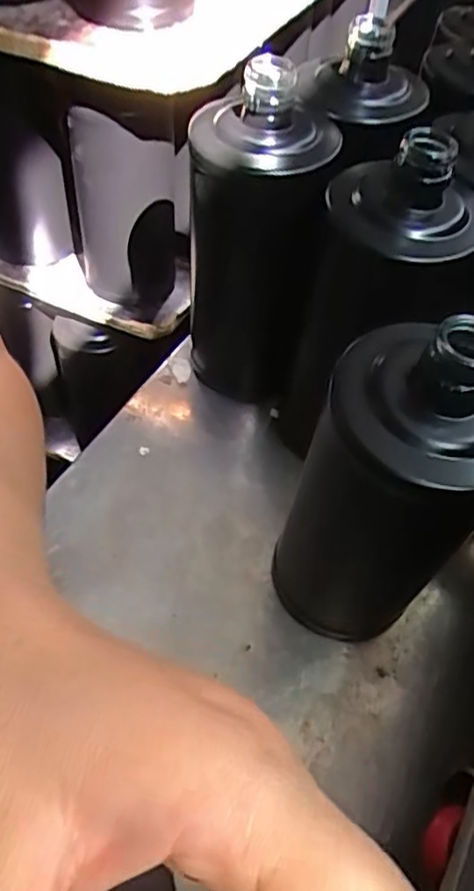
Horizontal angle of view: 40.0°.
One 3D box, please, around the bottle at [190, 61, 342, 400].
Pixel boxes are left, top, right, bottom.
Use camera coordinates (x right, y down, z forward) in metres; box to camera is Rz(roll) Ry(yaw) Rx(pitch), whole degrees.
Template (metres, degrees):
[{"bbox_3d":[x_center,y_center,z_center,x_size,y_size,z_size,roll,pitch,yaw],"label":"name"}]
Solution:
[{"bbox_3d":[0.009,-0.101,0.389,0.078,0.207,0.096,2,53,-2],"label":"bottle"}]

